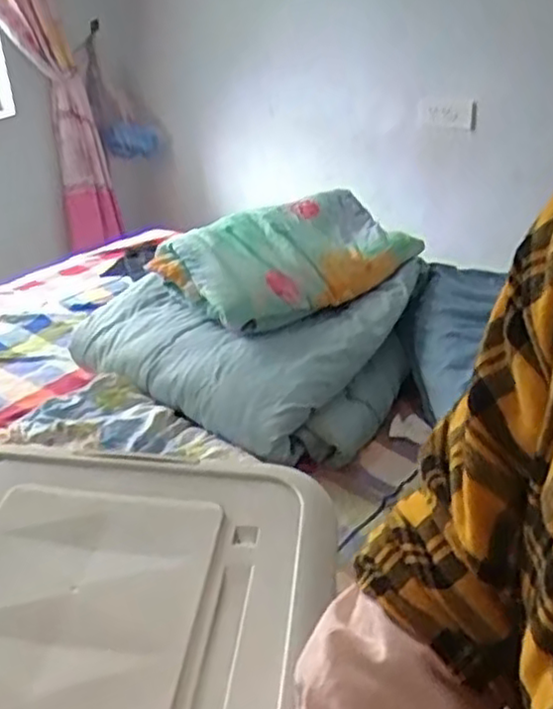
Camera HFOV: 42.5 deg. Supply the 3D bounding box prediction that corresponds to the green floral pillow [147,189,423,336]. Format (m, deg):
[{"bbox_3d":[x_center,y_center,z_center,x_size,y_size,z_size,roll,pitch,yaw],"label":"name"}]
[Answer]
[{"bbox_3d":[0.026,-0.201,1.552,0.524,0.161,0.292,-19,34,-27],"label":"green floral pillow"}]

